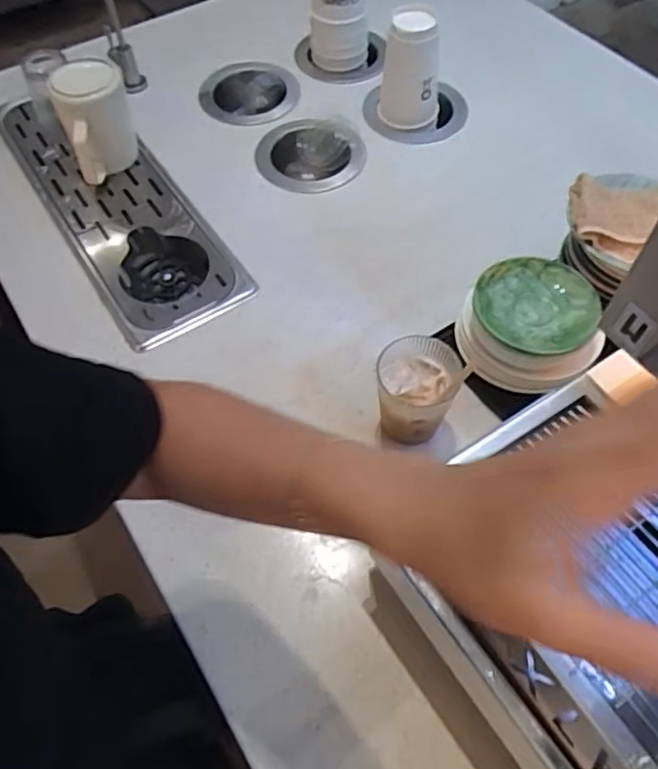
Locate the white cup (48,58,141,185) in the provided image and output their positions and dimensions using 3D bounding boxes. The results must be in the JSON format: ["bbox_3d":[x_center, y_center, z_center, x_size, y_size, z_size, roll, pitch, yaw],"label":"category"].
[{"bbox_3d":[-0.299,-0.345,0.817,0.090,0.118,0.097,-20,60,-11],"label":"white cup"}]

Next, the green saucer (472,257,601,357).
[{"bbox_3d":[0.206,-0.078,0.618,0.114,0.020,0.112,0,58,1],"label":"green saucer"}]

